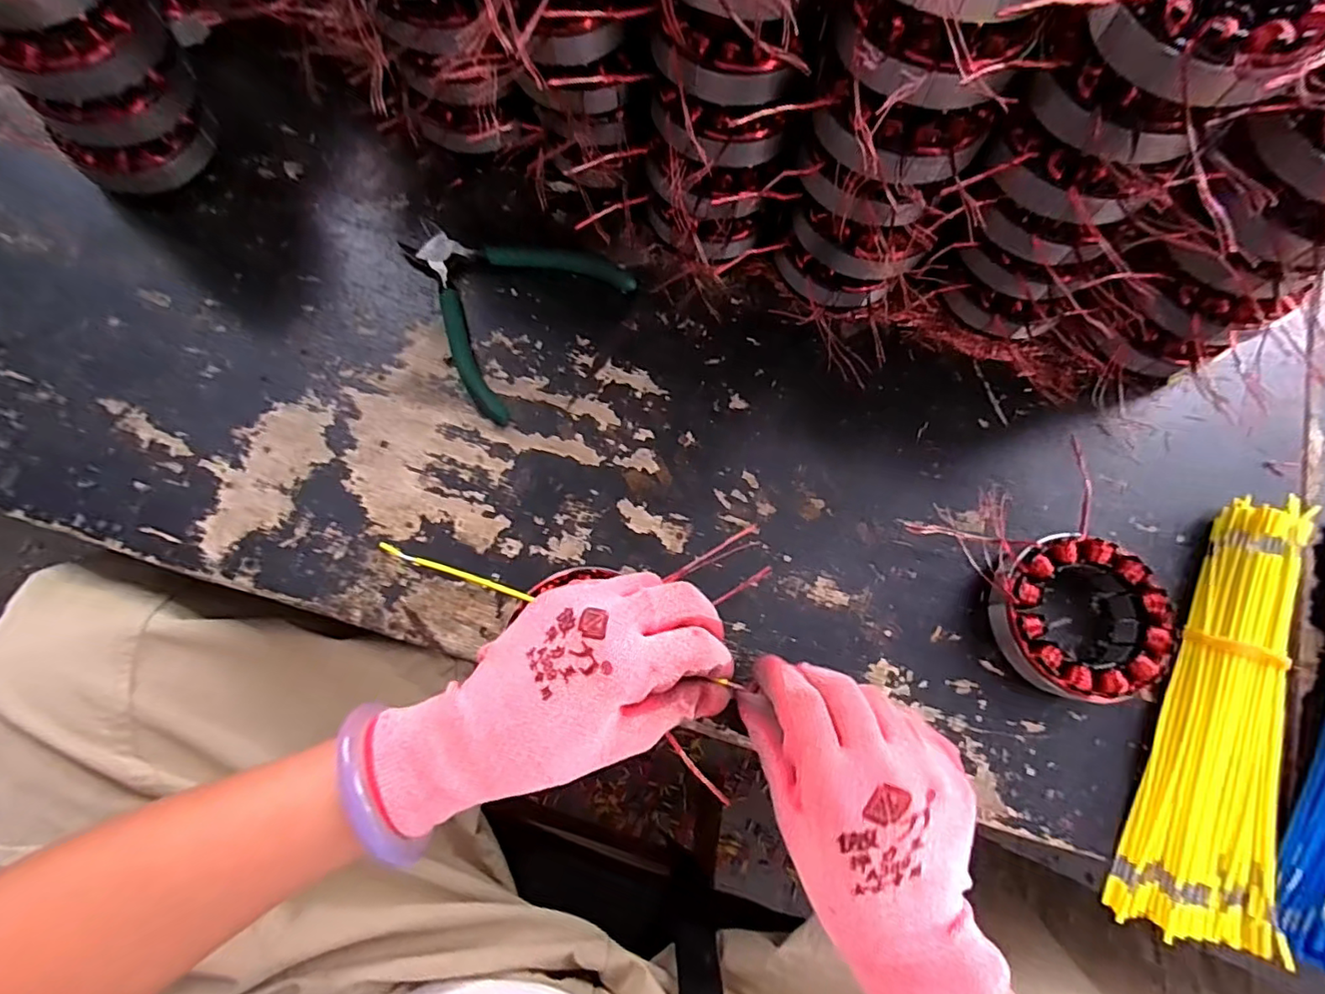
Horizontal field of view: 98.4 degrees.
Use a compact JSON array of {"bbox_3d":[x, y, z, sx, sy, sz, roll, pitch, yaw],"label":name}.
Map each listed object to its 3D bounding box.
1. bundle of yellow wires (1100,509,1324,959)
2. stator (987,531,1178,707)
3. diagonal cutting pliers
[{"bbox_3d":[0.317,0.119,0.316,0.071,0.025,0.244,25,79,4],"label":"bundle of yellow wires"},{"bbox_3d":[0.229,0.066,0.319,0.086,0.033,0.086,0,78,-1],"label":"stator"},{"bbox_3d":[-0.109,-0.137,0.373,0.133,0.008,0.132,39,80,7],"label":"diagonal cutting pliers"}]

